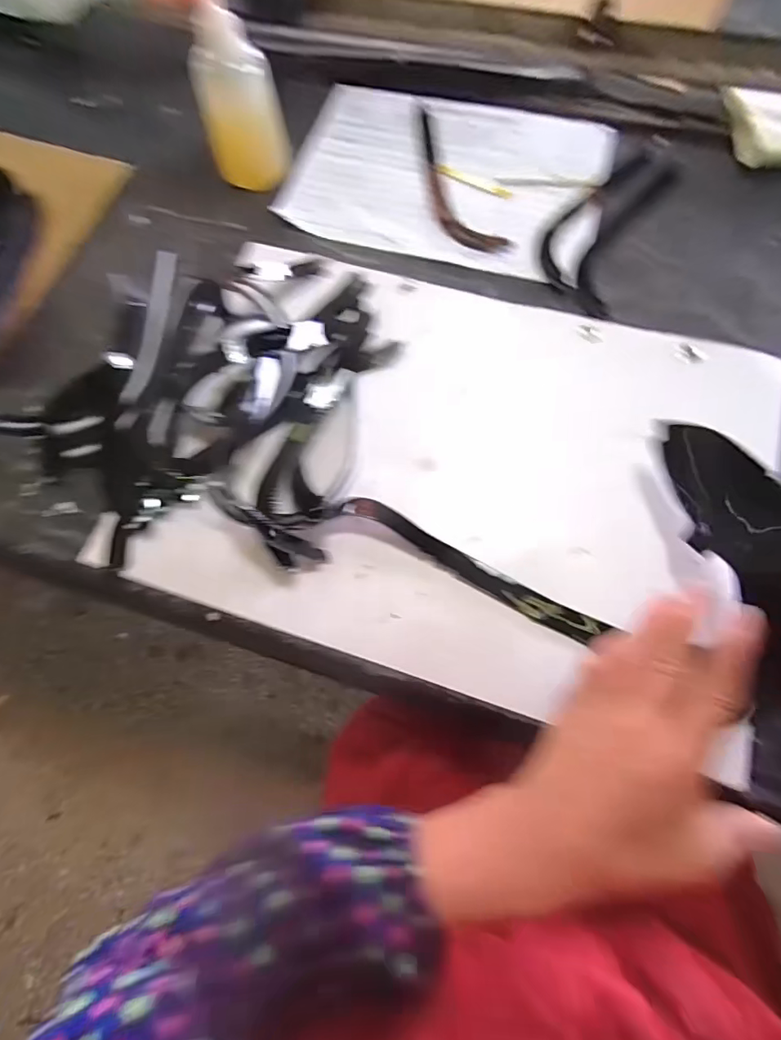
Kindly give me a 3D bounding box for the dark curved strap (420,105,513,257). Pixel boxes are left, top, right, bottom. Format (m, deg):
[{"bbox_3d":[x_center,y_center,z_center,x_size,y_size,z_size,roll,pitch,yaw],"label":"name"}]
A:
[{"bbox_3d":[0.051,-0.328,0.471,0.045,0.010,0.202,-21,74,-4],"label":"dark curved strap"}]

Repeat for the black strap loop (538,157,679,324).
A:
[{"bbox_3d":[0.191,-0.267,0.442,0.075,0.013,0.200,26,76,12],"label":"black strap loop"}]

